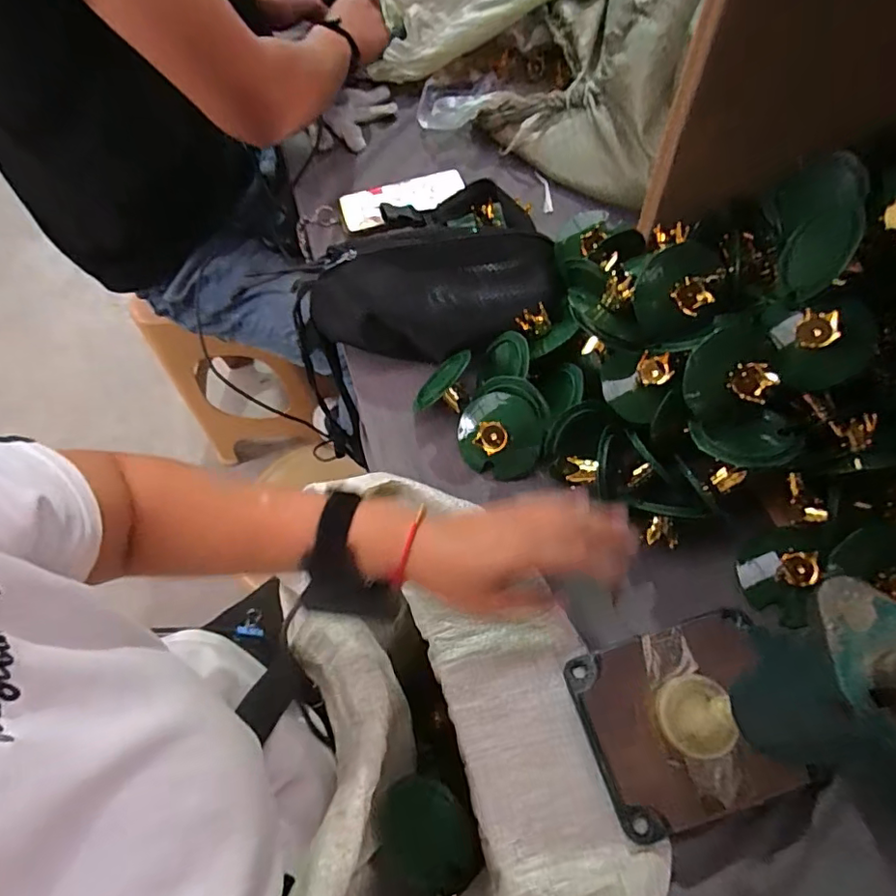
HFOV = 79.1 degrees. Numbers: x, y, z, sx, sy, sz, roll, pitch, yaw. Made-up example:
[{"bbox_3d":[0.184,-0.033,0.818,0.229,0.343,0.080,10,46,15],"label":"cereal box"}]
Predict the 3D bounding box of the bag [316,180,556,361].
[{"bbox_3d":[-0.014,-0.164,0.566,0.257,0.078,0.158,-9,60,-1],"label":"bag"}]

